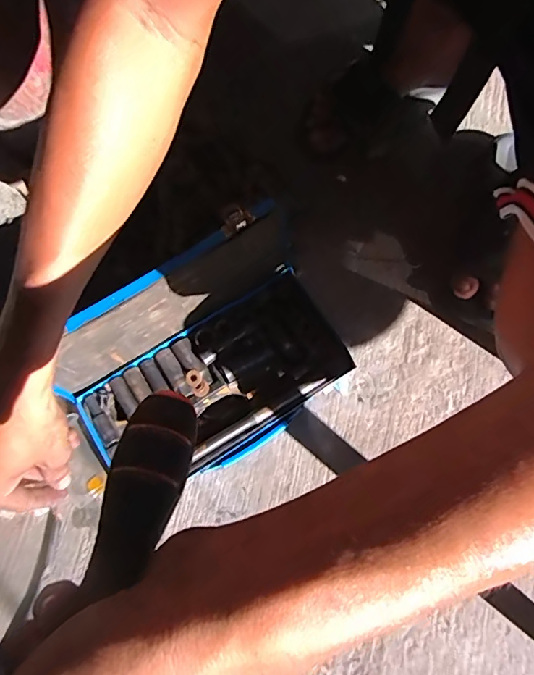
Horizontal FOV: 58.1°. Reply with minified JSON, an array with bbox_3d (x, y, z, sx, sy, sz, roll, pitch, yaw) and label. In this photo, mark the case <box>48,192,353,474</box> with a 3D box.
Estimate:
[{"bbox_3d":[-0.059,0.032,0.512,0.295,0.163,0.173,-37,76,-7],"label":"case"}]

